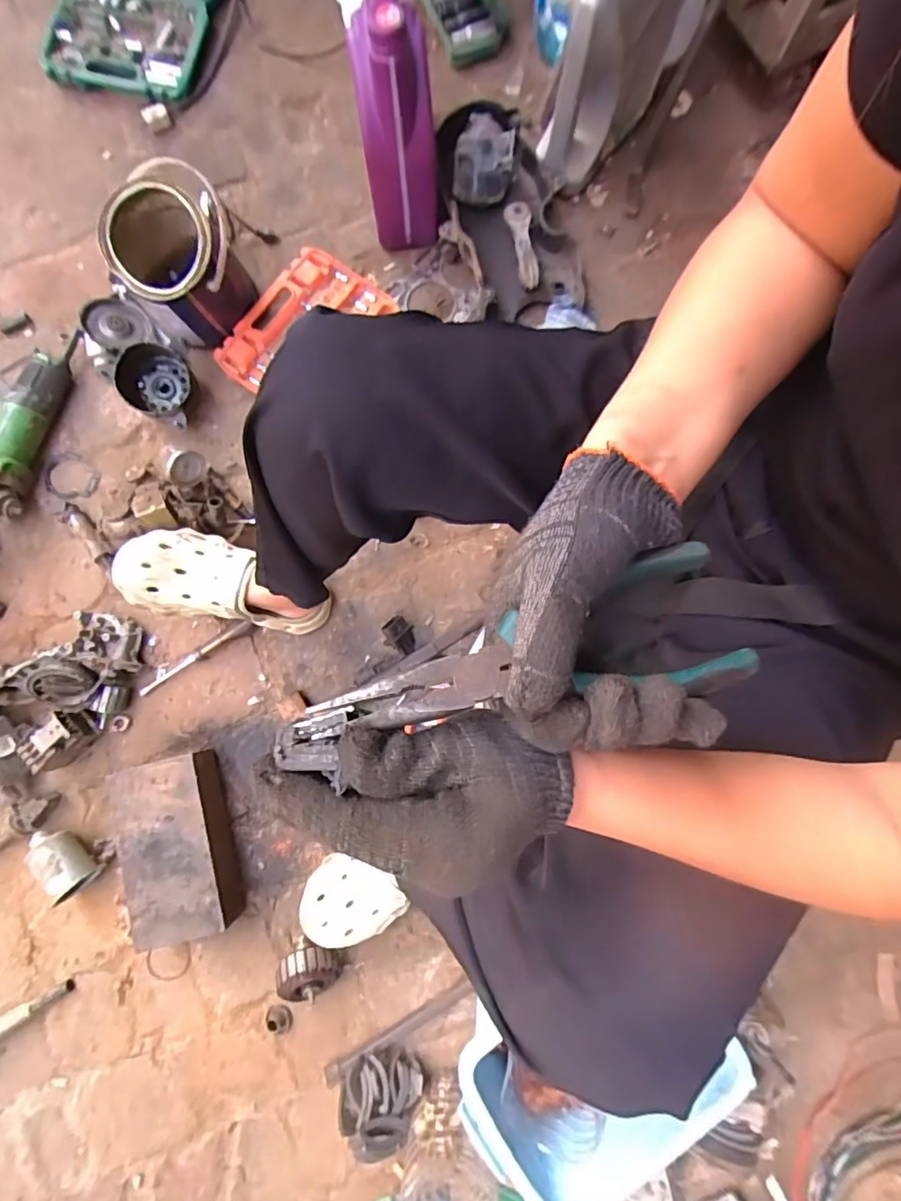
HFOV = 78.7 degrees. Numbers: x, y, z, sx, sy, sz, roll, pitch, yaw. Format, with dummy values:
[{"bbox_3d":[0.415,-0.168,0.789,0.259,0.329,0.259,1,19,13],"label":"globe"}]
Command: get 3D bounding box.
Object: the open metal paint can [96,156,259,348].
[{"bbox_3d":[-0.355,-0.451,0.733,0.161,0.152,0.136,-30,83,-4],"label":"open metal paint can"}]

